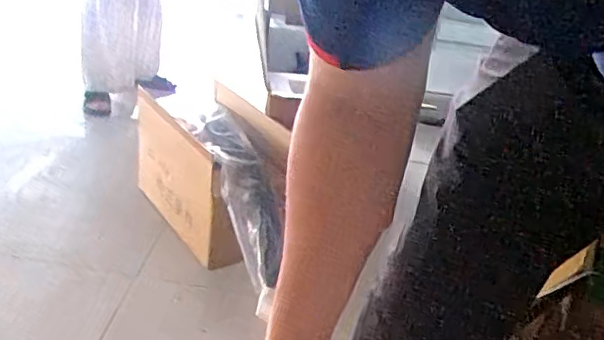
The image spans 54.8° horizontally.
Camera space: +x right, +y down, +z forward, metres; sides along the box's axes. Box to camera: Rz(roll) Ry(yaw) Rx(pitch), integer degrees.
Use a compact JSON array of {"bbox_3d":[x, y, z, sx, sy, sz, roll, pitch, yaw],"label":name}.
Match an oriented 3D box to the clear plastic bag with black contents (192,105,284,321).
[{"bbox_3d":[-0.129,0.044,1.307,0.148,0.060,0.578,-5,42,-16],"label":"clear plastic bag with black contents"}]

